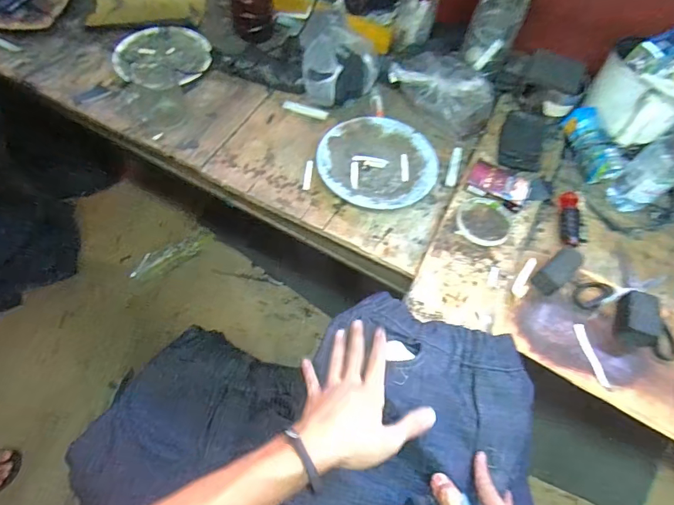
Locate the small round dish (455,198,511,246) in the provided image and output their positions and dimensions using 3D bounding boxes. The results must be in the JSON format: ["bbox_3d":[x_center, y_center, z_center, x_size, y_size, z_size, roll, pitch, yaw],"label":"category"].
[{"bbox_3d":[0.230,-0.048,0.663,0.080,0.004,0.080,2,62,-5],"label":"small round dish"}]

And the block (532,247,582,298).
[{"bbox_3d":[0.321,0.027,0.617,0.034,0.017,0.075,43,105,16],"label":"block"}]

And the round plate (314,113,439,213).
[{"bbox_3d":[0.068,-0.152,0.711,0.193,0.022,0.181,2,62,-5],"label":"round plate"}]

